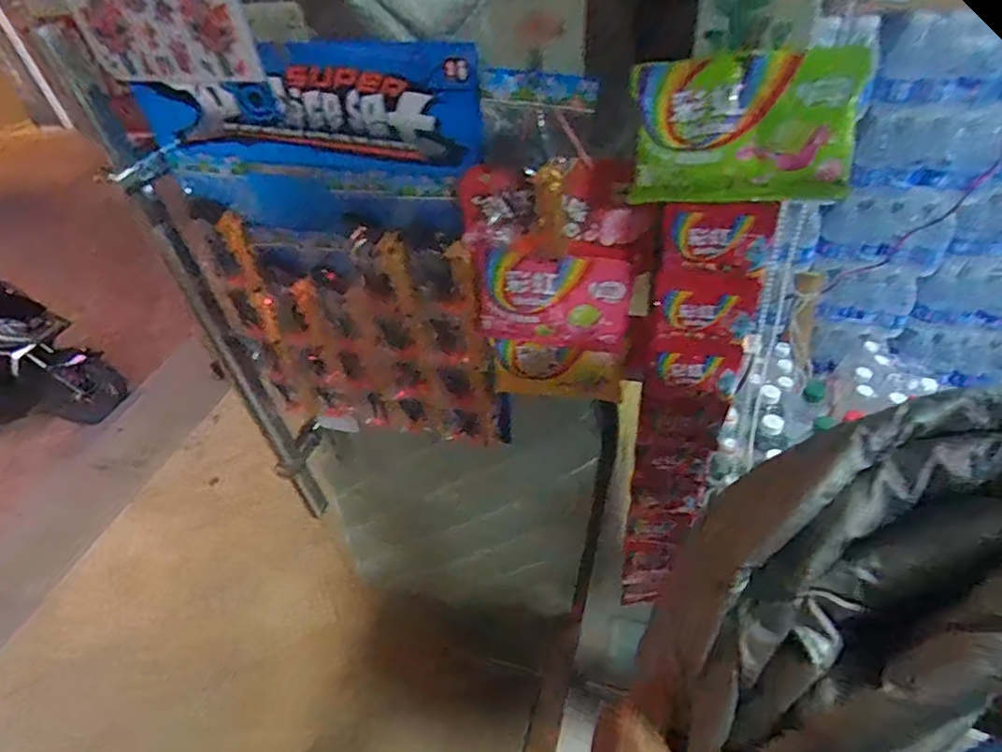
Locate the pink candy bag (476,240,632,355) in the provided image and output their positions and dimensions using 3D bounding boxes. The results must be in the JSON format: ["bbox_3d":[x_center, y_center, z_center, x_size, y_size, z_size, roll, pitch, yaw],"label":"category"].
[{"bbox_3d":[0.053,-0.080,0.602,0.157,0.108,0.024,3,45,11],"label":"pink candy bag"}]

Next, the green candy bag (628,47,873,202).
[{"bbox_3d":[0.190,-0.194,0.447,0.167,0.091,0.064,3,45,11],"label":"green candy bag"}]

